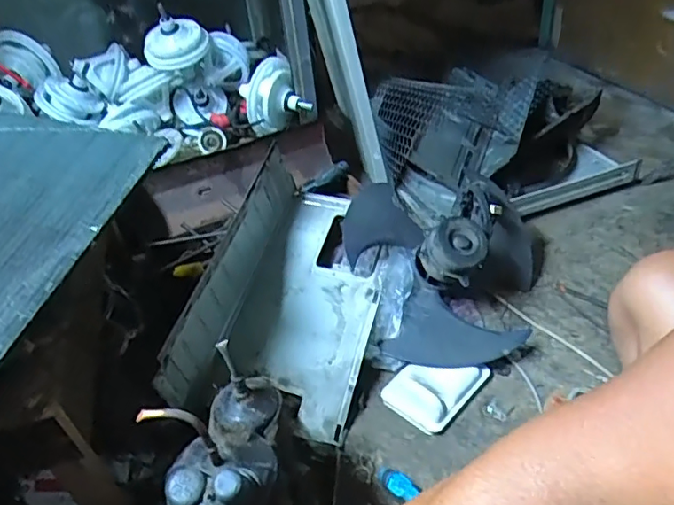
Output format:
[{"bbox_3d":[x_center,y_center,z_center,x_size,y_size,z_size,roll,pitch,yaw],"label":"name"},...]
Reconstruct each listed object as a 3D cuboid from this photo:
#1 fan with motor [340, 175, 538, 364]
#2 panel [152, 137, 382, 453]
[{"bbox_3d":[0.196,0.023,1.055,0.349,0.209,0.359,6,41,16],"label":"fan with motor"},{"bbox_3d":[-0.061,0.072,0.987,0.244,0.231,0.518,6,40,16],"label":"panel"}]

